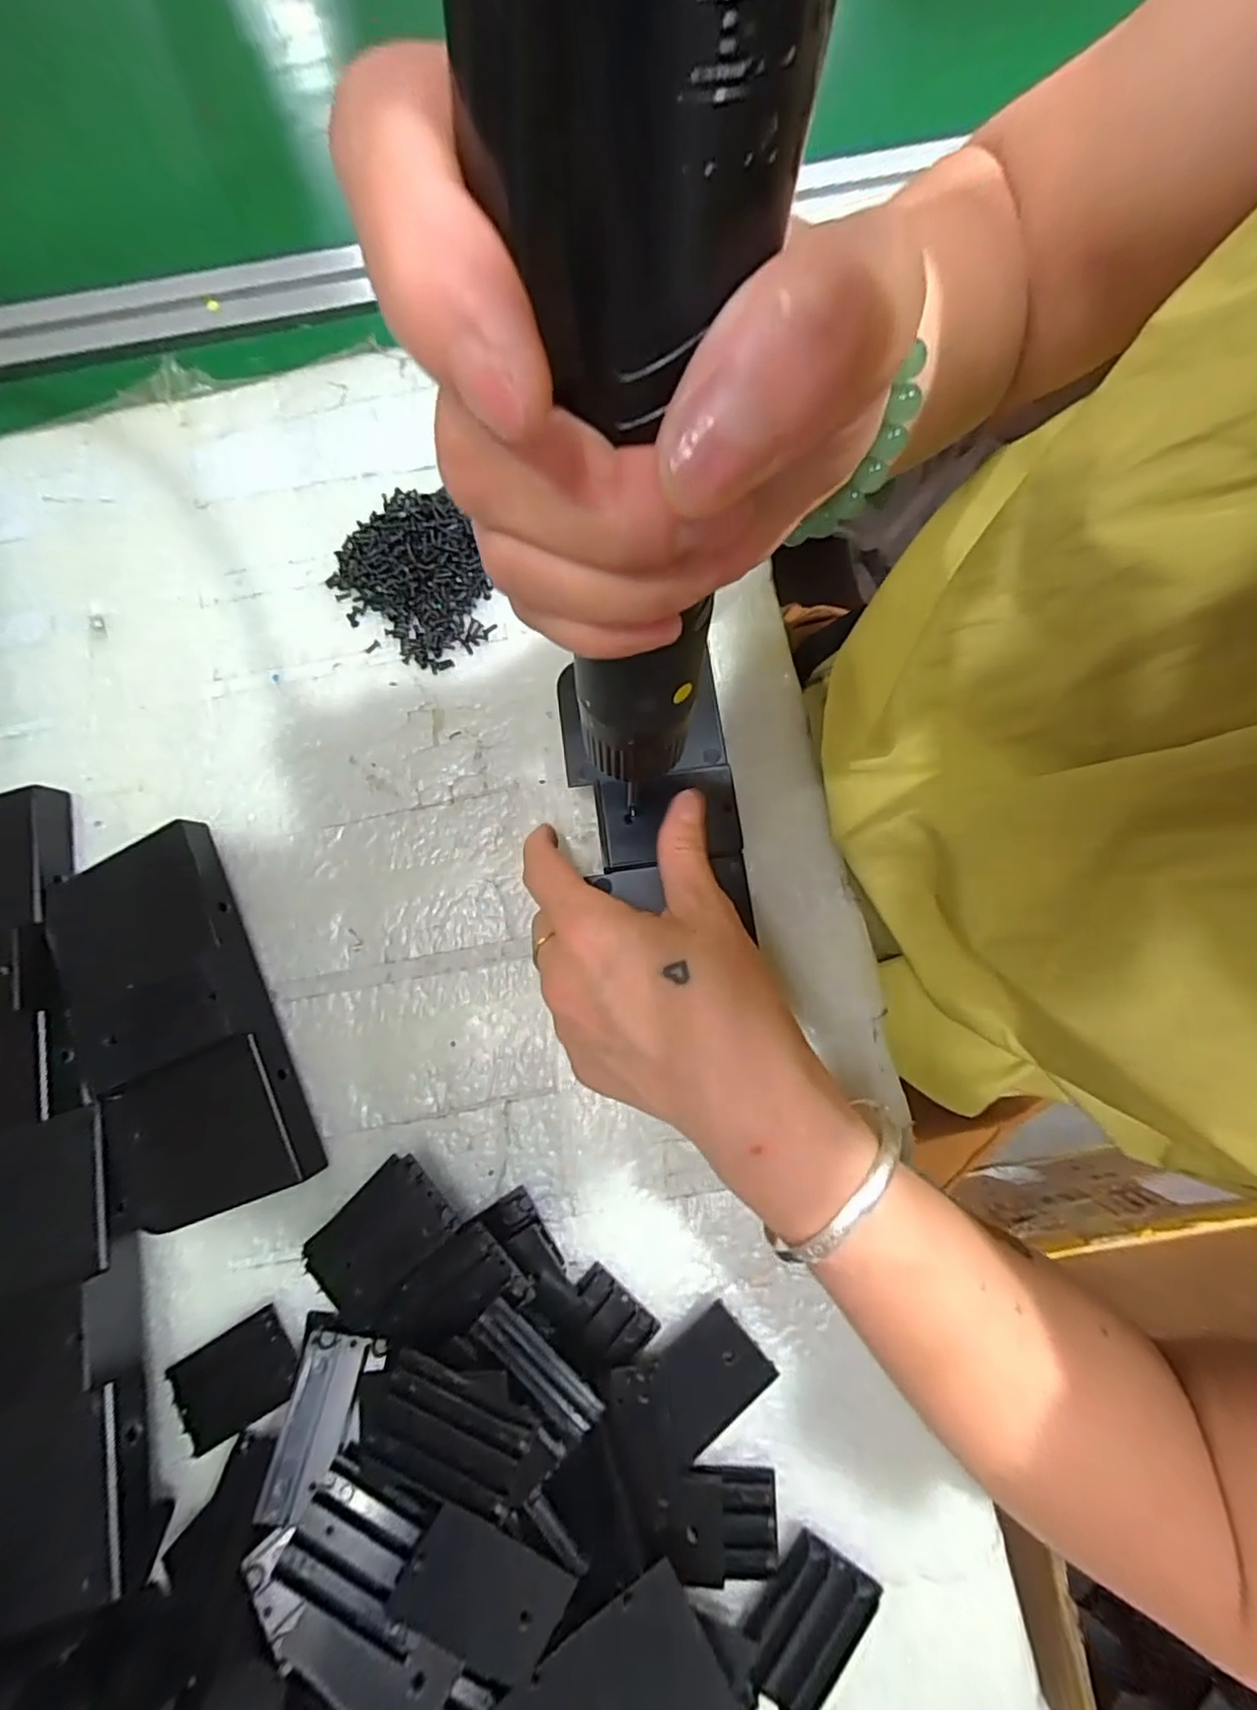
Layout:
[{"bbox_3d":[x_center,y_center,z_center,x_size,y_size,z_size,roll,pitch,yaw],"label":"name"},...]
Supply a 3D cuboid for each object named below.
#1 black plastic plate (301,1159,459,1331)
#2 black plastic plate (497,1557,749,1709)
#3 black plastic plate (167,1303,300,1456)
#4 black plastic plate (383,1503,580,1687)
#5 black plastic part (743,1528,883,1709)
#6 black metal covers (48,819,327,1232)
[{"bbox_3d":[-0.103,0.156,0.255,0.041,0.010,0.060,41,85,23],"label":"black plastic plate"},{"bbox_3d":[-0.004,0.298,0.216,0.073,0.008,0.064,-26,87,-12],"label":"black plastic plate"},{"bbox_3d":[-0.159,0.214,0.254,0.053,0.004,0.035,-34,78,3],"label":"black plastic plate"},{"bbox_3d":[-0.050,0.252,0.211,0.055,0.005,0.043,32,87,-2],"label":"black plastic plate"},{"bbox_3d":[0.066,0.290,0.233,0.039,0.006,0.052,35,84,7],"label":"black plastic part"},{"bbox_3d":[-0.195,0.069,0.267,0.068,0.031,0.161,-23,81,-2],"label":"black metal covers"}]

